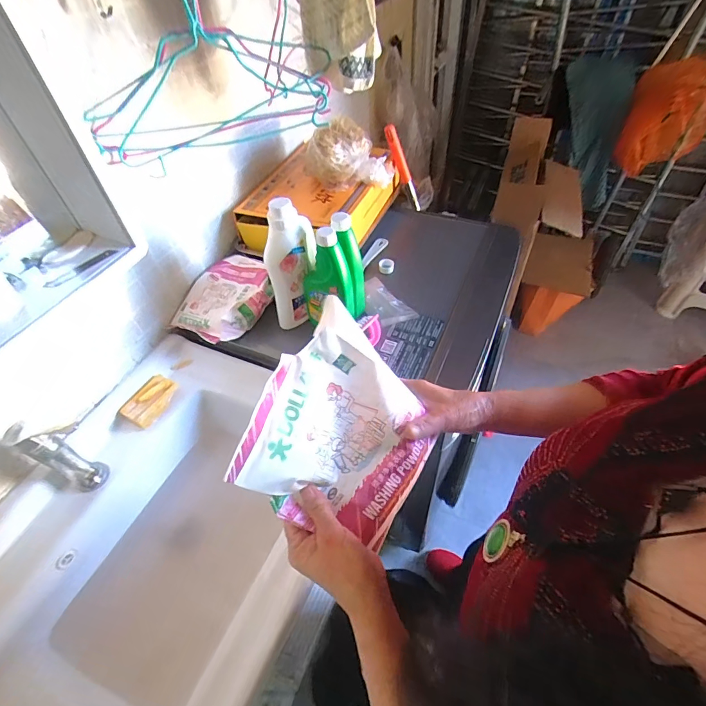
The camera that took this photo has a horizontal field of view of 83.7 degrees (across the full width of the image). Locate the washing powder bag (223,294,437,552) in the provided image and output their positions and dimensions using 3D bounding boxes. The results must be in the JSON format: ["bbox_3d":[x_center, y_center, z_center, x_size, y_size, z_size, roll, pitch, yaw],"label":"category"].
[{"bbox_3d":[-0.009,0.087,0.396,0.175,0.202,0.041,-53,26,-19],"label":"washing powder bag"}]

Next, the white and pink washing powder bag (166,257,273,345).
[{"bbox_3d":[-0.265,-0.112,0.814,0.171,0.055,0.192,21,54,21],"label":"white and pink washing powder bag"}]

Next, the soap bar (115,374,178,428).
[{"bbox_3d":[-0.380,0.088,0.745,0.061,0.028,0.104,22,54,22],"label":"soap bar"}]

